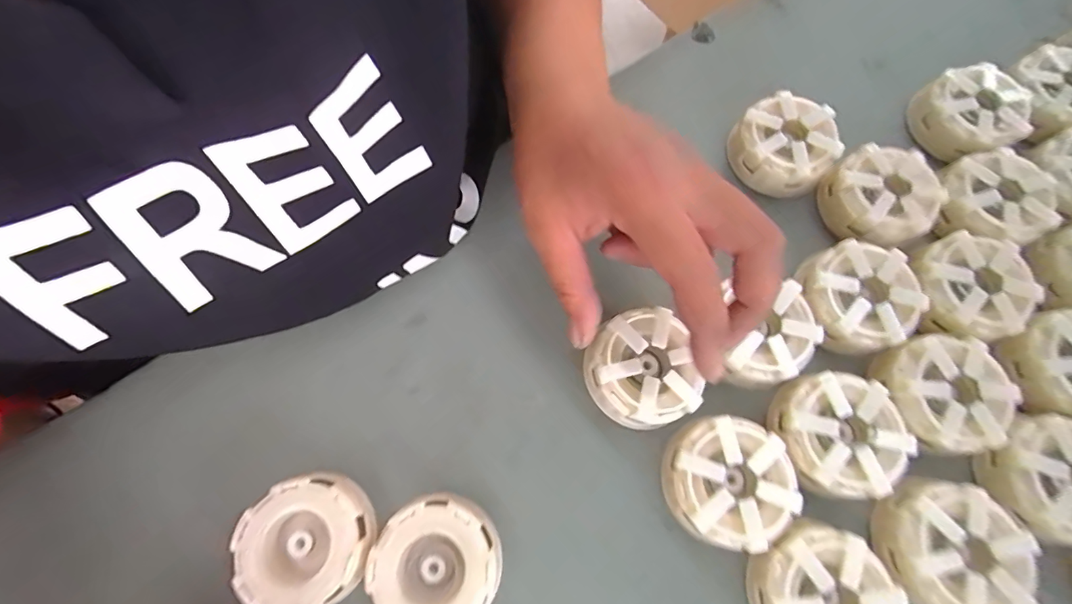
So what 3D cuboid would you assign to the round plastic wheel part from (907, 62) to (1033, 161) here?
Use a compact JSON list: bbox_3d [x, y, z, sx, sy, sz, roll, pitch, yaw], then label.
[{"bbox_3d":[0.285,-0.125,0.307,0.054,0.032,0.060,-25,74,-7],"label":"round plastic wheel part"}]

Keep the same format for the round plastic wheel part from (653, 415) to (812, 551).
[{"bbox_3d":[0.097,0.091,0.238,0.061,0.027,0.058,0,72,0],"label":"round plastic wheel part"}]

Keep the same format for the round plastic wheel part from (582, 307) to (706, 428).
[{"bbox_3d":[0.055,0.036,0.249,0.053,0.022,0.058,0,72,0],"label":"round plastic wheel part"}]

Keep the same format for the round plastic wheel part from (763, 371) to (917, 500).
[{"bbox_3d":[0.156,0.069,0.244,0.059,0.029,0.058,0,72,0],"label":"round plastic wheel part"}]

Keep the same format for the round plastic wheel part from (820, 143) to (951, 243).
[{"bbox_3d":[0.210,-0.064,0.283,0.056,0.026,0.058,0,72,0],"label":"round plastic wheel part"}]

